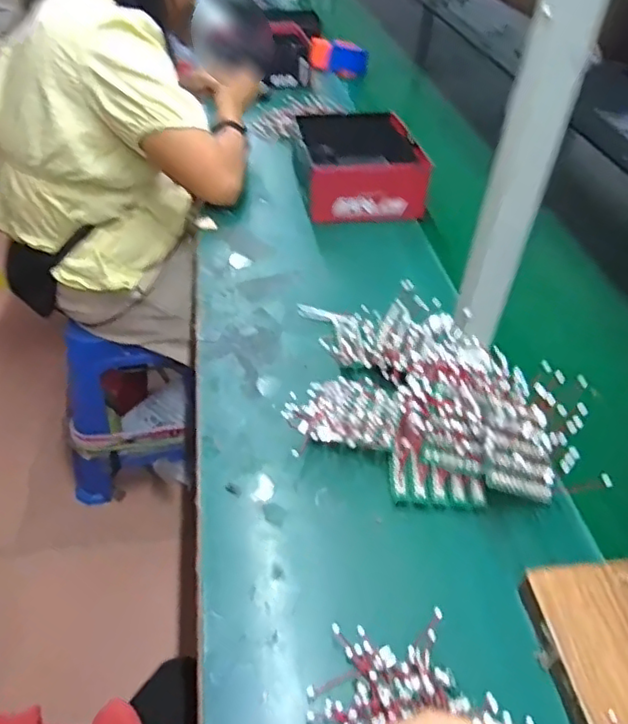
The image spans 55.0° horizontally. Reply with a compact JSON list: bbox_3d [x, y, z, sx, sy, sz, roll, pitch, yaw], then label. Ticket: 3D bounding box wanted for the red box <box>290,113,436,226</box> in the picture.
[{"bbox_3d":[0.073,-0.342,1.034,0.192,0.084,0.259,-3,42,-9],"label":"red box"}]

